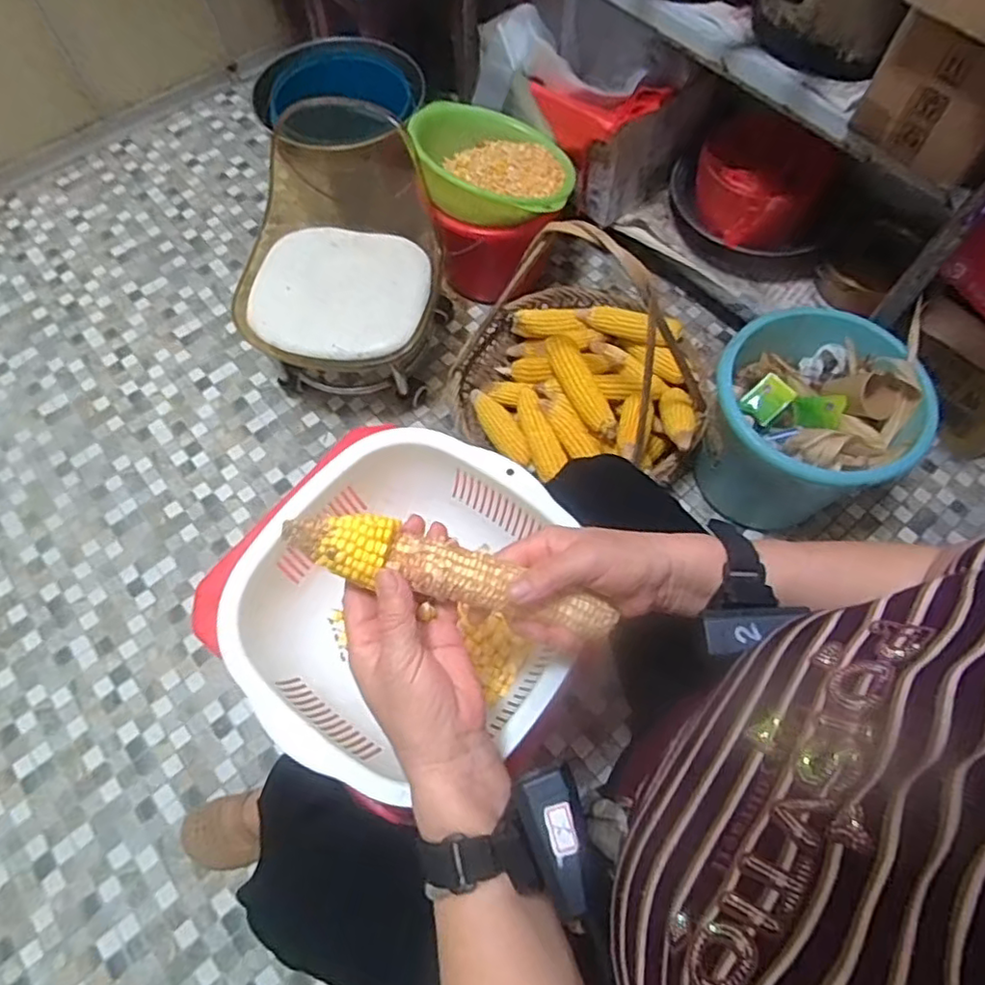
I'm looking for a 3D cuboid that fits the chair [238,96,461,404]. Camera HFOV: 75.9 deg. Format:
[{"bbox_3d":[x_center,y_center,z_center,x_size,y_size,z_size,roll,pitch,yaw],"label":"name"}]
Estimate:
[{"bbox_3d":[-0.243,-0.394,1.082,0.294,0.363,0.388,5,65,2],"label":"chair"}]

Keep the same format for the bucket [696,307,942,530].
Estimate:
[{"bbox_3d":[0.465,-0.093,0.989,0.256,0.296,0.279,0,65,0],"label":"bucket"}]

